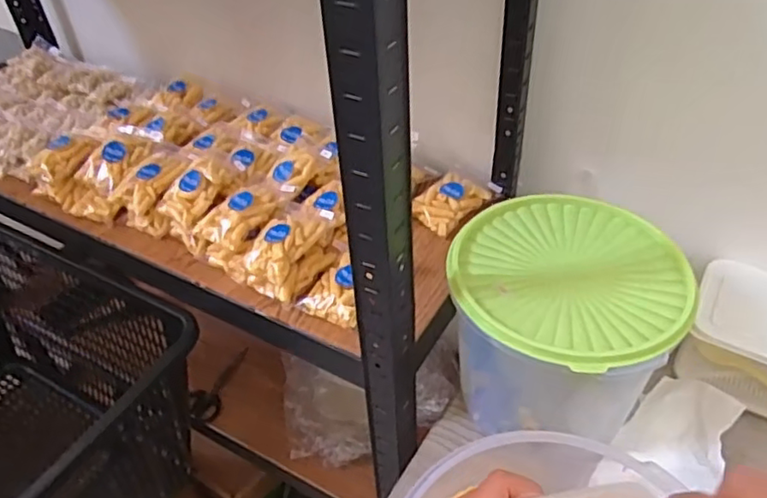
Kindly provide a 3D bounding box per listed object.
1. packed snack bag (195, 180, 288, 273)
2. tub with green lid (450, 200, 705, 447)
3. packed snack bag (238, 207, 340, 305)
[{"bbox_3d":[-0.160,-0.035,0.693,0.080,0.054,0.112,15,45,19],"label":"packed snack bag"},{"bbox_3d":[0.167,0.080,0.598,0.191,0.179,0.202,-2,42,2],"label":"tub with green lid"},{"bbox_3d":[-0.101,0.006,0.660,0.082,0.063,0.095,28,51,29],"label":"packed snack bag"}]

